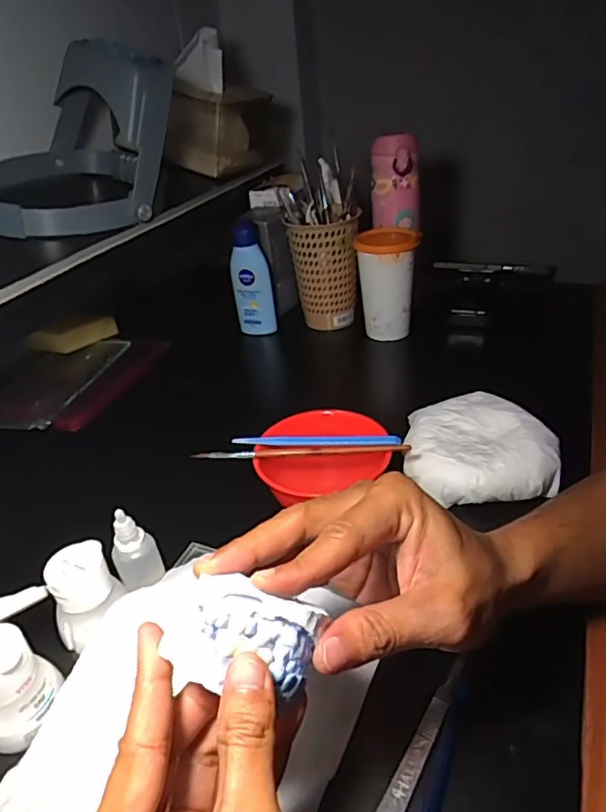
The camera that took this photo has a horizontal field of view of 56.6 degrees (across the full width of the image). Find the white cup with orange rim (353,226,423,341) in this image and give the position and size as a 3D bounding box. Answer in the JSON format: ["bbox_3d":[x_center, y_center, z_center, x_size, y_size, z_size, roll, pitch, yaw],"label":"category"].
[{"bbox_3d":[0.107,-0.151,0.705,0.070,0.124,0.067,7,35,18],"label":"white cup with orange rim"}]

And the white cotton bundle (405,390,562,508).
[{"bbox_3d":[0.150,0.031,0.481,0.118,0.037,0.109,0,33,9],"label":"white cotton bundle"}]

